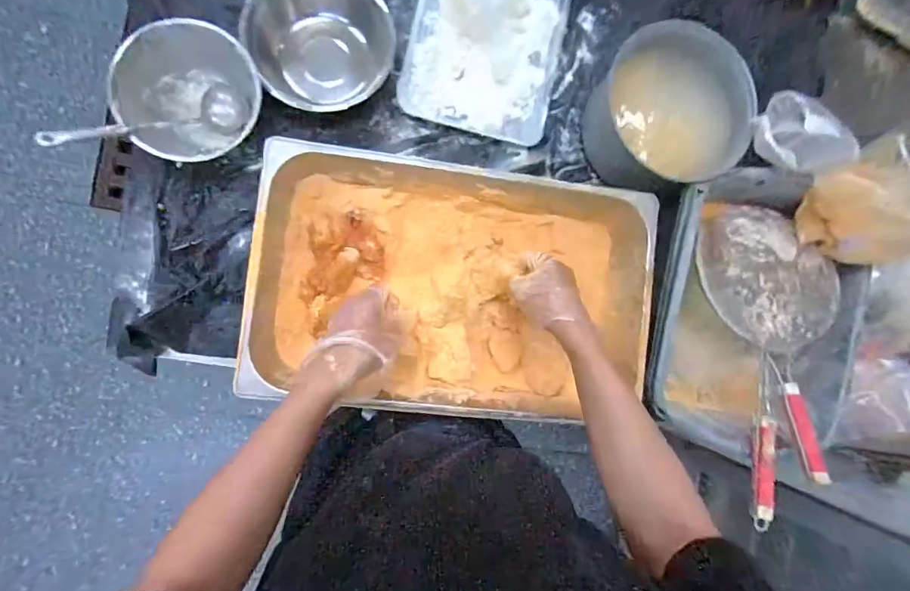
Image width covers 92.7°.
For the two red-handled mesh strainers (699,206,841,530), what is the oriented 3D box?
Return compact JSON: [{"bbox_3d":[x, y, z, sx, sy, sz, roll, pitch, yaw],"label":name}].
[{"bbox_3d":[0.476,0.077,0.627,0.195,0.073,0.429,-4,89,-7],"label":"two red-handled mesh strainers"}]

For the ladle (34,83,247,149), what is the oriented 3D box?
[{"bbox_3d":[-0.422,-0.240,0.600,0.250,0.060,0.068,-30,93,-35],"label":"ladle"}]

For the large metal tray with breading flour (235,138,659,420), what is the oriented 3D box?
[{"bbox_3d":[0.001,-0.012,0.625,0.522,0.140,0.320,7,88,-7],"label":"large metal tray with breading flour"}]

